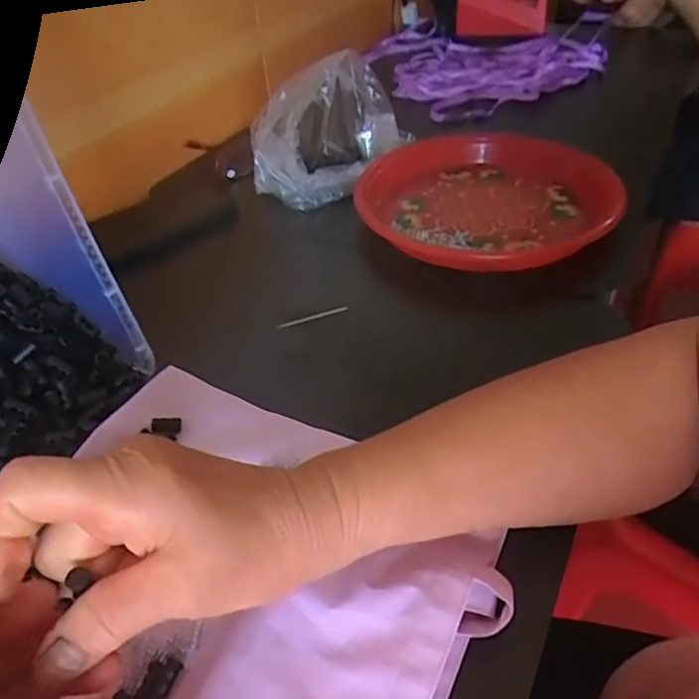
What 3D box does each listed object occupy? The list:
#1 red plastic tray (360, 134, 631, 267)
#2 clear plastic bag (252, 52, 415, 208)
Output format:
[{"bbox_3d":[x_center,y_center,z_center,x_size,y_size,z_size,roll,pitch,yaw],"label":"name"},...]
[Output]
[{"bbox_3d":[0.118,-0.136,0.542,0.234,0.040,0.198,20,47,25],"label":"red plastic tray"},{"bbox_3d":[-0.021,-0.218,0.585,0.166,0.107,0.069,-31,48,-26],"label":"clear plastic bag"}]

